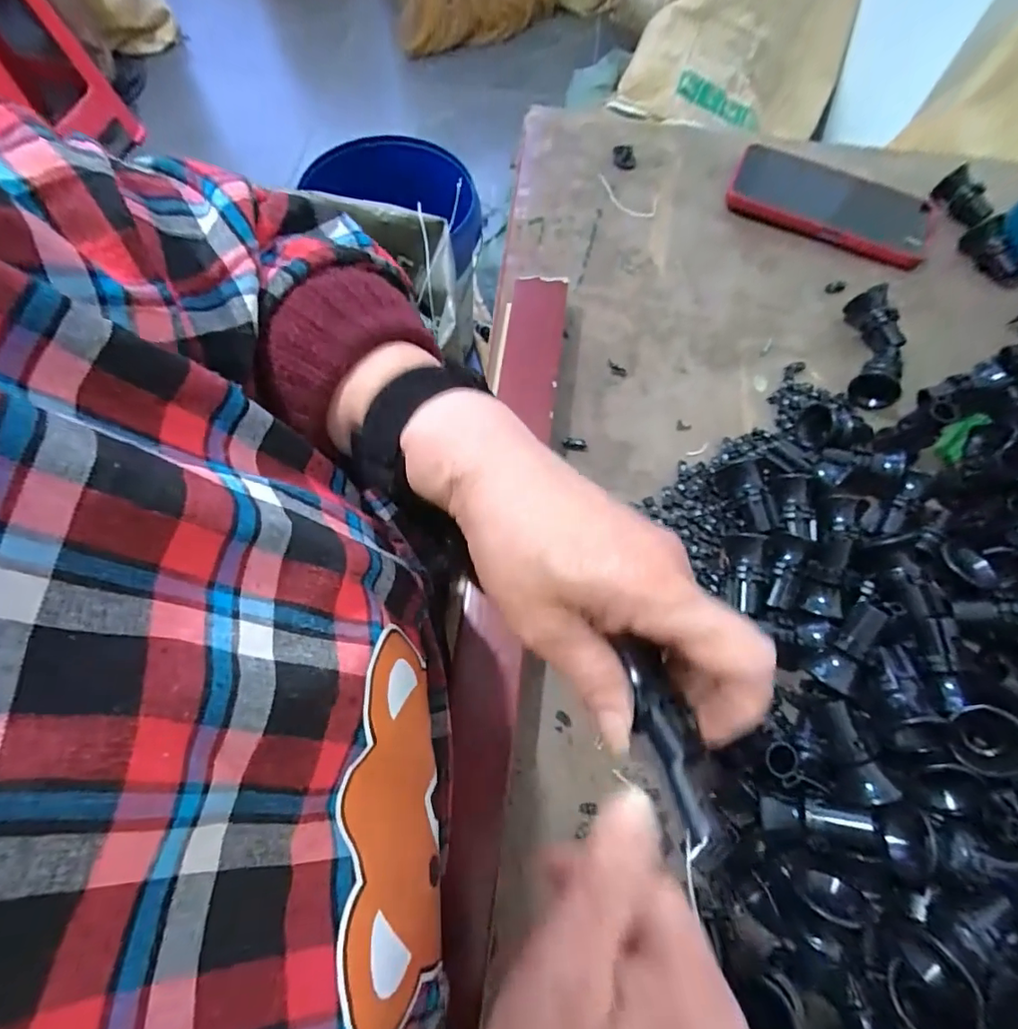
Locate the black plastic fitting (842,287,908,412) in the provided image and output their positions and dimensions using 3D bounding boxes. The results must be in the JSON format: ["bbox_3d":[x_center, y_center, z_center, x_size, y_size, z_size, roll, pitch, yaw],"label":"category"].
[{"bbox_3d":[0.268,-0.120,0.383,0.034,0.033,0.086,11,67,4],"label":"black plastic fitting"}]

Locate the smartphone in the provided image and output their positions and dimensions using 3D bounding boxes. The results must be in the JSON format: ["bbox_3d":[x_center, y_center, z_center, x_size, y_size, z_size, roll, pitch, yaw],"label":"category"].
[{"bbox_3d":[0.274,-0.266,0.448,0.165,0.015,0.083,24,69,9],"label":"smartphone"}]

